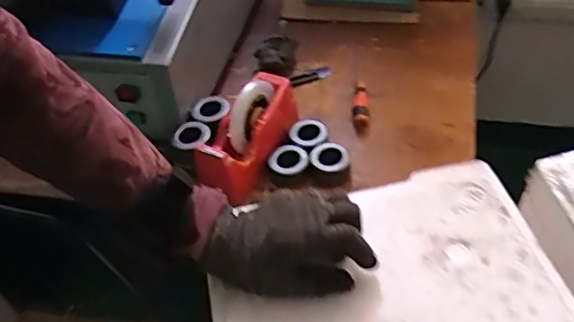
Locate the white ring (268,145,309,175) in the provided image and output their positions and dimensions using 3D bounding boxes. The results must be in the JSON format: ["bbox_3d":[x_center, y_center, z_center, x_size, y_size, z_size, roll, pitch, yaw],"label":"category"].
[{"bbox_3d":[0.002,-0.002,0.846,0.053,0.014,0.056,32,59,31],"label":"white ring"}]

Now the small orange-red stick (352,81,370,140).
[{"bbox_3d":[0.123,-0.095,0.942,0.027,0.032,0.122,-1,46,7],"label":"small orange-red stick"}]

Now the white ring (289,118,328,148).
[{"bbox_3d":[0.030,-0.046,0.885,0.056,0.010,0.066,-30,49,-20],"label":"white ring"}]

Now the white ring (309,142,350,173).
[{"bbox_3d":[0.063,-0.006,0.846,0.059,0.007,0.054,-4,47,4],"label":"white ring"}]

